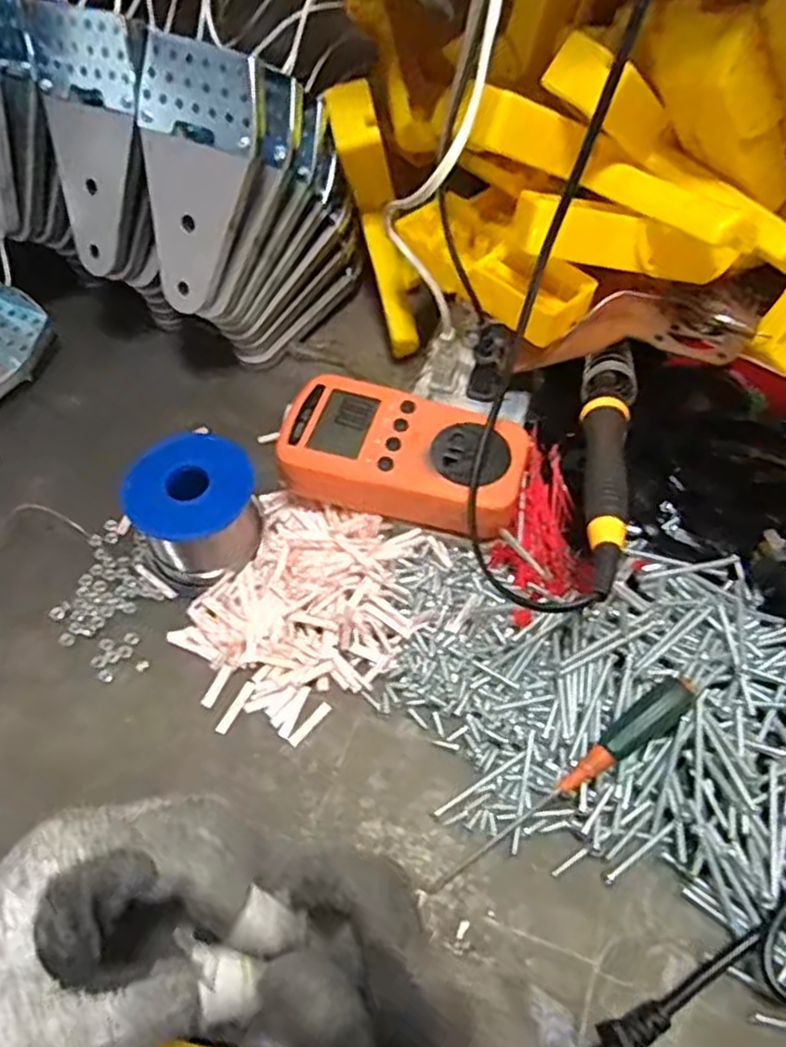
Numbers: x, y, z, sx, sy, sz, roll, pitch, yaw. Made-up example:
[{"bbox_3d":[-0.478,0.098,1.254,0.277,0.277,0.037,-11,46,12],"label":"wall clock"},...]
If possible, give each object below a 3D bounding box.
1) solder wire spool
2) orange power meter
[{"bbox_3d":[-0.105,-0.006,0.381,0.069,0.052,0.063,1,58,-1],"label":"solder wire spool"},{"bbox_3d":[0.004,-0.030,0.391,0.128,0.047,0.073,15,59,7],"label":"orange power meter"}]

